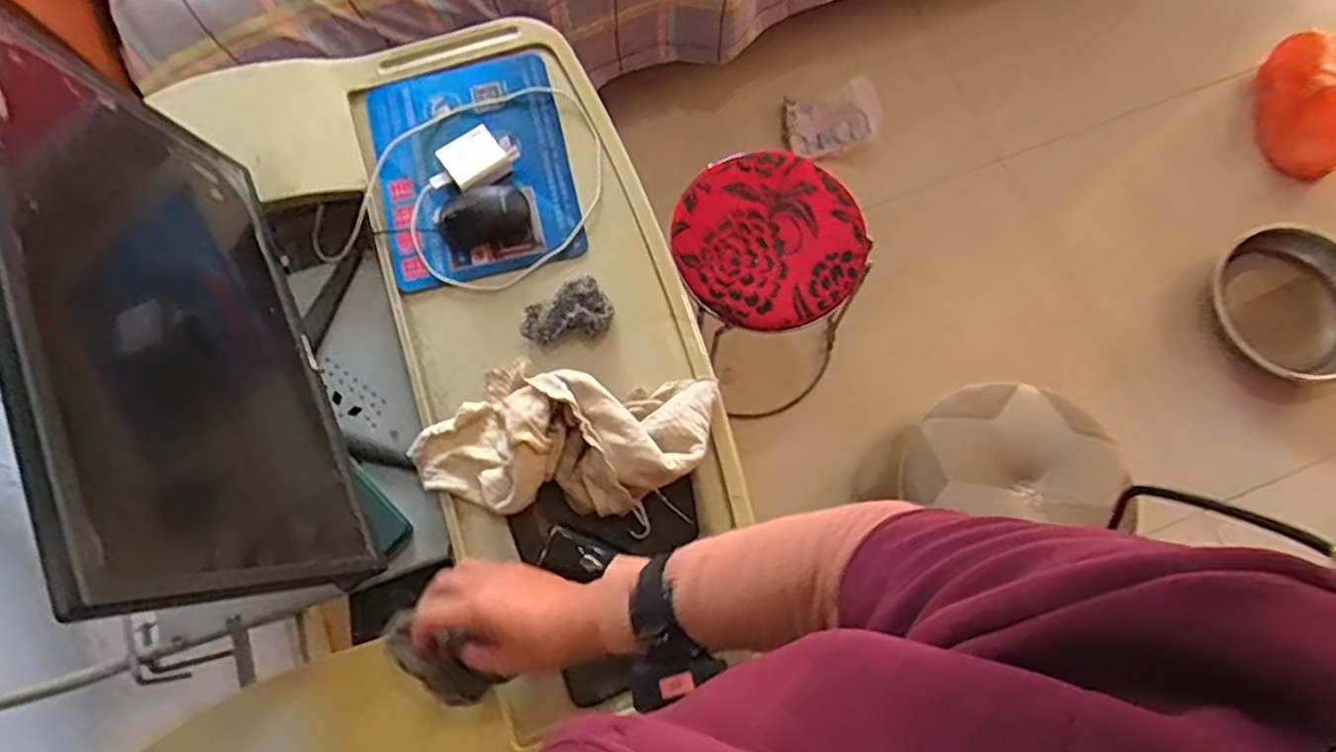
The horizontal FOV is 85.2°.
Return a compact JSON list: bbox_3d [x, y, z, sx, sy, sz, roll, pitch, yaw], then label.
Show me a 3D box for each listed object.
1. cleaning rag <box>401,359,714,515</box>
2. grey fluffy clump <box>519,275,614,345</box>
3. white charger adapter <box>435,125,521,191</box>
[{"bbox_3d":[-0.104,0.059,0.696,0.291,0.061,0.146,4,75,1],"label":"cleaning rag"},{"bbox_3d":[-0.105,-0.062,0.744,0.091,0.038,0.062,-26,76,-7],"label":"grey fluffy clump"},{"bbox_3d":[-0.201,-0.234,0.782,0.077,0.034,0.057,-32,77,-8],"label":"white charger adapter"}]

